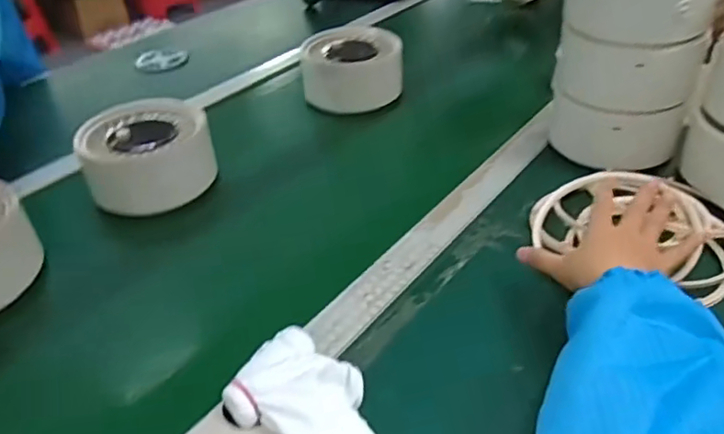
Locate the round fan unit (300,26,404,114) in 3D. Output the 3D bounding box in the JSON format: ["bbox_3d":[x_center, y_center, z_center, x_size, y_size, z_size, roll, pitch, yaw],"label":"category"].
[{"bbox_3d":[-0.018,-0.214,0.865,0.137,0.091,0.112,-8,37,-6],"label":"round fan unit"}]

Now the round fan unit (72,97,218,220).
[{"bbox_3d":[-0.245,-0.076,0.681,0.136,0.074,0.130,-16,39,-16],"label":"round fan unit"}]

